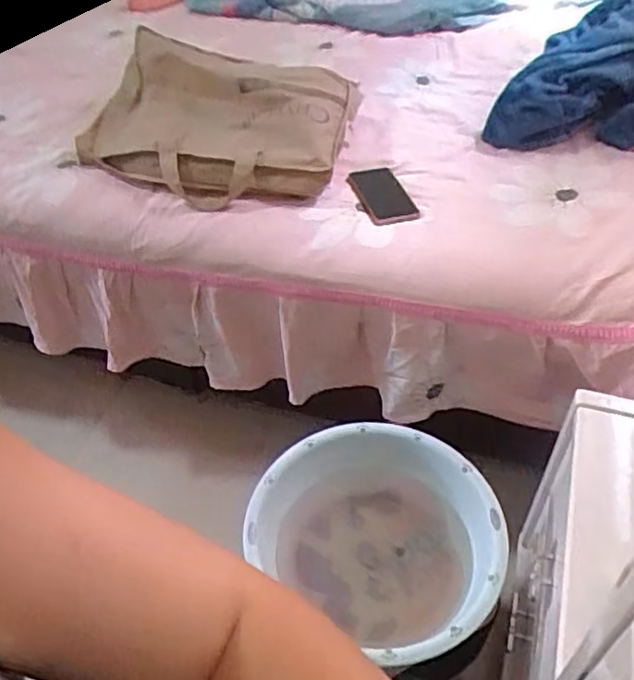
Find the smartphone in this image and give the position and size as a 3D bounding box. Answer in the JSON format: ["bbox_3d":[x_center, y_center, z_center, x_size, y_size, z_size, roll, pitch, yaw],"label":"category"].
[{"bbox_3d":[0.108,-0.239,1.088,0.087,0.016,0.166,-11,46,-8],"label":"smartphone"}]

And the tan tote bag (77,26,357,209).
[{"bbox_3d":[-0.201,-0.382,1.131,0.500,0.146,0.309,7,47,10],"label":"tan tote bag"}]

